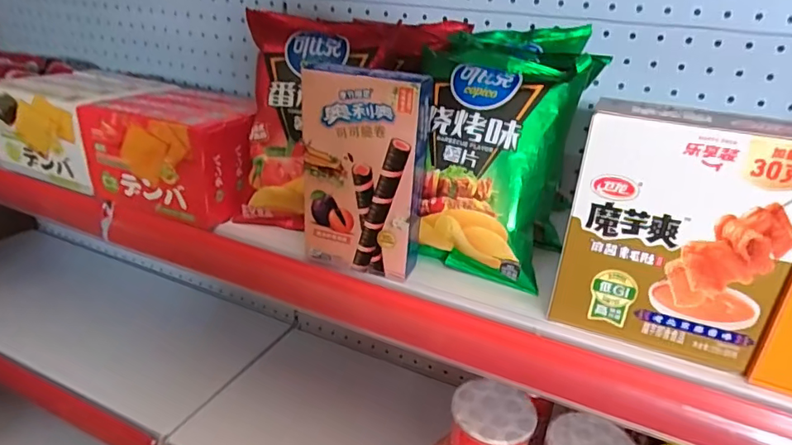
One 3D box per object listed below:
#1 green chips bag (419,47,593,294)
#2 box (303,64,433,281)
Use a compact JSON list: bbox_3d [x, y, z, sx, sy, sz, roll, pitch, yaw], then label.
[{"bbox_3d":[0.067,-0.046,0.397,0.118,0.174,0.042,13,4,11],"label":"green chips bag"},{"bbox_3d":[-0.022,-0.037,0.385,0.086,0.149,0.037,10,27,13],"label":"box"}]

